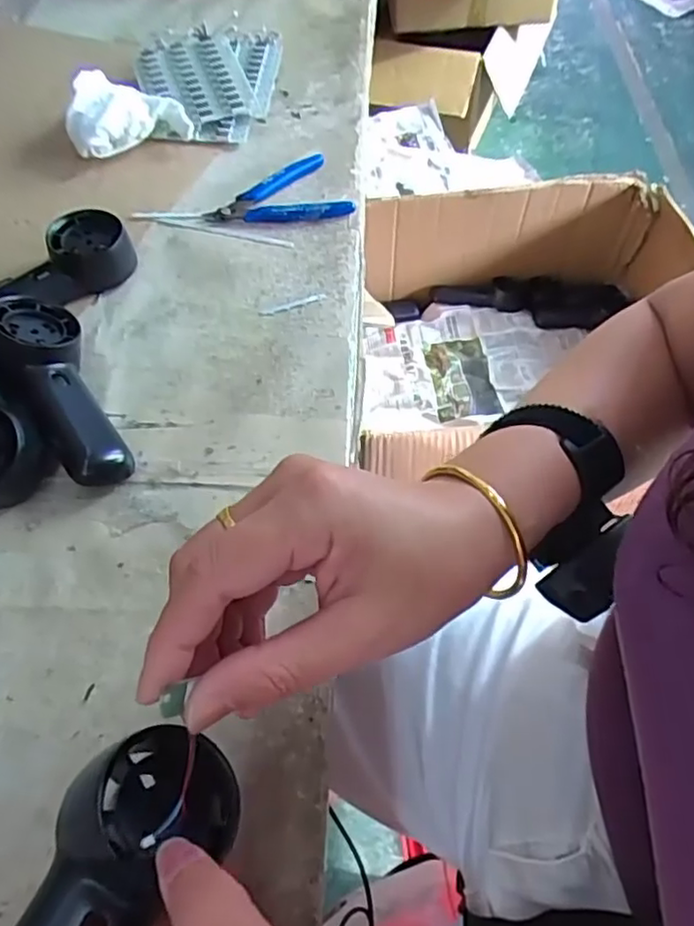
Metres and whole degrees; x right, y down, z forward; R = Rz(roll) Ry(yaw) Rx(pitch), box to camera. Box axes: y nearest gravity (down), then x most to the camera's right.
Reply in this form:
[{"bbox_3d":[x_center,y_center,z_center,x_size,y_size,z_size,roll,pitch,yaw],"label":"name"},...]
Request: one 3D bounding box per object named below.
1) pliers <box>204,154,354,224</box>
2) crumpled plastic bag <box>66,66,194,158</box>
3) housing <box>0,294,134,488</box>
[{"bbox_3d":[-0.059,-0.233,0.552,0.118,0.013,0.076,-6,57,-5],"label":"pliers"},{"bbox_3d":[-0.197,-0.310,0.572,0.100,0.049,0.061,-21,60,-14],"label":"crumpled plastic bag"},{"bbox_3d":[-0.184,-0.048,0.411,0.050,0.047,0.147,-26,61,-17],"label":"housing"}]

